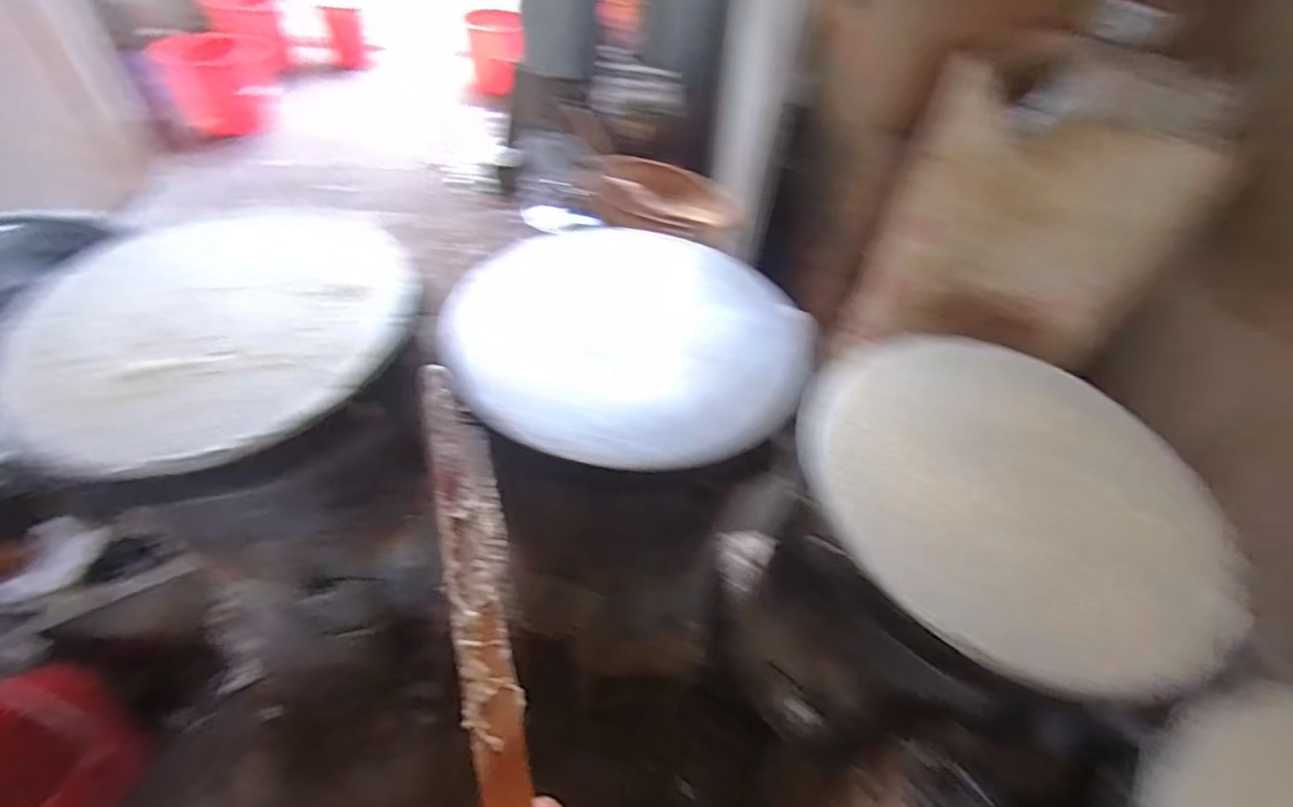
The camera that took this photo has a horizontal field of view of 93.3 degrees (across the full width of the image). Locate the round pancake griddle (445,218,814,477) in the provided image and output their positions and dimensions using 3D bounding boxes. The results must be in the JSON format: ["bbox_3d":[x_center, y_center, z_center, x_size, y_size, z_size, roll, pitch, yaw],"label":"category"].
[{"bbox_3d":[-0.014,-0.086,0.724,0.413,0.068,0.375,7,50,-1],"label":"round pancake griddle"}]

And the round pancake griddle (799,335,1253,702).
[{"bbox_3d":[0.349,0.080,0.608,0.351,0.048,0.396,-14,54,-17],"label":"round pancake griddle"}]

